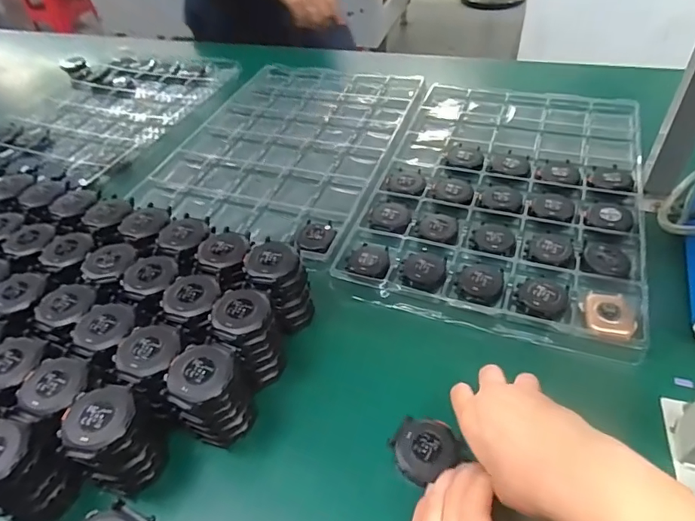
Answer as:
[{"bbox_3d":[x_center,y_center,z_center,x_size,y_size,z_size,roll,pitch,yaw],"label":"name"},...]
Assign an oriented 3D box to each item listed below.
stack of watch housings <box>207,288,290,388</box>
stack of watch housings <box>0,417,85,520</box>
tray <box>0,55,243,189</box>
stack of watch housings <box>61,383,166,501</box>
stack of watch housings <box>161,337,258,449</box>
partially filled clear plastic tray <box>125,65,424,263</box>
[{"bbox_3d":[-0.084,0.069,0.409,0.055,0.078,0.057,26,53,27],"label":"stack of watch housings"},{"bbox_3d":[-0.237,0.155,0.340,0.048,0.083,0.051,21,51,24],"label":"stack of watch housings"},{"bbox_3d":[-0.437,-0.256,0.801,0.351,0.028,0.428,16,49,20],"label":"tray"},{"bbox_3d":[-0.171,0.135,0.353,0.050,0.080,0.057,24,52,26],"label":"stack of watch housings"},{"bbox_3d":[-0.106,0.107,0.371,0.046,0.081,0.055,33,57,32],"label":"stack of watch housings"},{"bbox_3d":[-0.081,-0.183,0.693,0.305,0.014,0.411,13,48,17],"label":"partially filled clear plastic tray"}]

